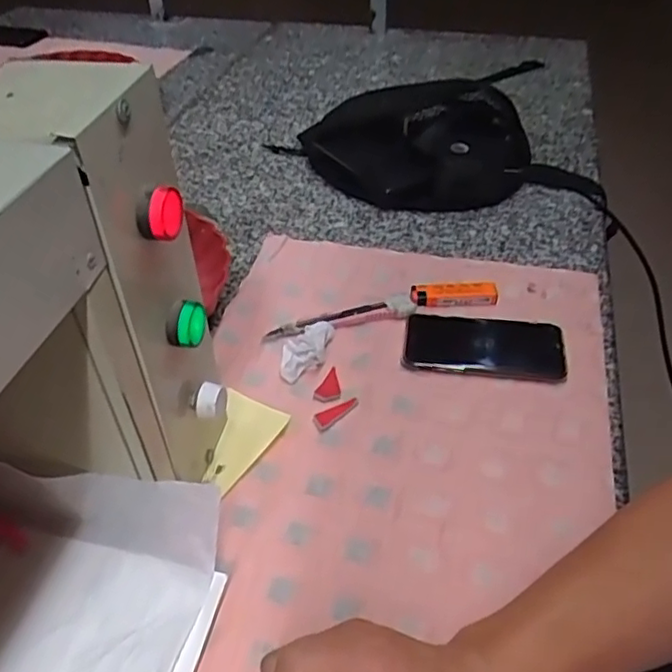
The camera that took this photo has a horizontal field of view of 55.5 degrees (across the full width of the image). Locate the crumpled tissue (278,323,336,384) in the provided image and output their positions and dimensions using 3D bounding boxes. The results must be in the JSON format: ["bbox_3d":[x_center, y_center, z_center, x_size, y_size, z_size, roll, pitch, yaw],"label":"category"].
[{"bbox_3d":[-0.027,0.010,0.559,0.039,0.016,0.064,7,43,9],"label":"crumpled tissue"}]

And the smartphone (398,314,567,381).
[{"bbox_3d":[0.130,0.005,0.565,0.137,0.008,0.072,5,42,7],"label":"smartphone"}]

